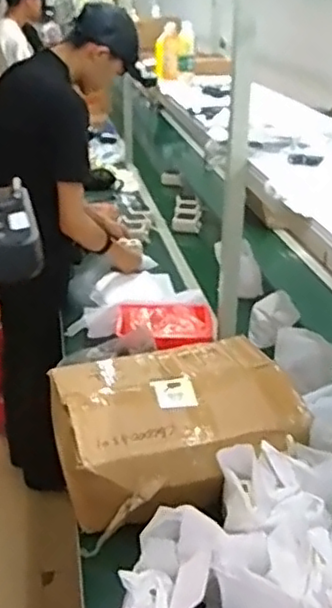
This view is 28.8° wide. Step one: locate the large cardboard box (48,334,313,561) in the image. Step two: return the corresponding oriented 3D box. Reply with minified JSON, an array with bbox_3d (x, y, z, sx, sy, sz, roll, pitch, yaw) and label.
[{"bbox_3d":[0.011,0.223,1.197,0.414,0.159,0.345,-10,28,-21],"label":"large cardboard box"}]

